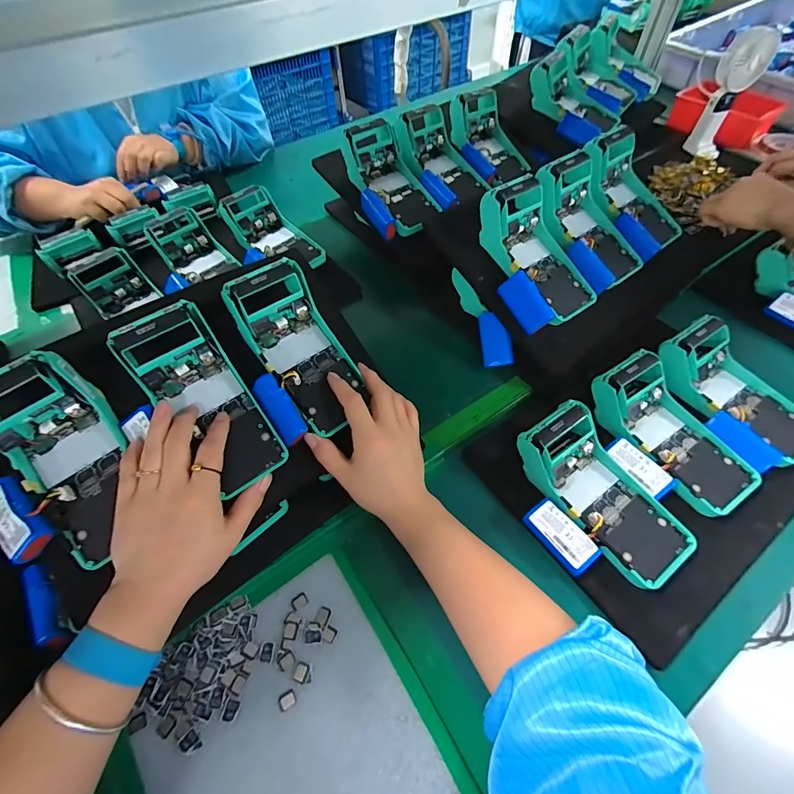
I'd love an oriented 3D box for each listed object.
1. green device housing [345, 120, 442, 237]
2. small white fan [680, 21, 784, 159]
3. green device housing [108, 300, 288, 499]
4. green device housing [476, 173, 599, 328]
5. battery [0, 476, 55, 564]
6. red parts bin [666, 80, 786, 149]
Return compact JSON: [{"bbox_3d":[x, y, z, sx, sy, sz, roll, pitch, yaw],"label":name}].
[{"bbox_3d":[-0.014,-0.309,0.564,0.096,0.055,0.178,-32,88,-19],"label":"green device housing"},{"bbox_3d":[0.572,-0.523,0.674,0.070,0.175,0.044,28,60,18],"label":"small white fan"},{"bbox_3d":[-0.172,0.003,0.359,0.072,0.048,0.167,-41,98,-24],"label":"green device housing"},{"bbox_3d":[0.164,-0.170,0.465,0.092,0.059,0.174,-42,96,-24],"label":"green device housing"},{"bbox_3d":[-0.305,0.096,0.308,0.033,0.014,0.068,-34,81,-21],"label":"battery"},{"bbox_3d":[0.636,-0.549,0.760,0.181,0.074,0.113,30,61,19],"label":"red parts bin"}]

